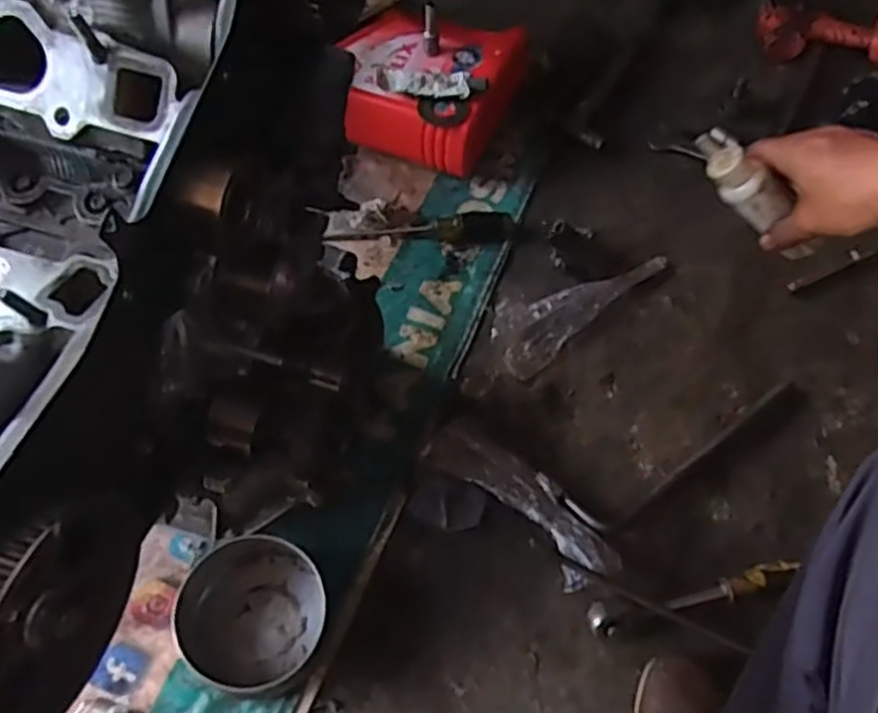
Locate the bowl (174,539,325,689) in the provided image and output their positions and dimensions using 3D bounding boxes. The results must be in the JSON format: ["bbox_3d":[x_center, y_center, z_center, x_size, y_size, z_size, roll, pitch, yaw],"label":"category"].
[{"bbox_3d":[-0.192,0.256,0.747,0.140,0.057,0.147,-1,62,1],"label":"bowl"}]

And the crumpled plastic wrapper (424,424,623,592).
[{"bbox_3d":[0.092,0.158,0.809,0.234,0.019,0.079,39,69,20],"label":"crumpled plastic wrapper"}]

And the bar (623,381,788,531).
[{"bbox_3d":[0.309,0.103,0.835,0.267,0.012,0.013,-34,68,-18],"label":"bar"}]

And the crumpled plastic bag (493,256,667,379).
[{"bbox_3d":[0.175,-0.075,0.930,0.253,0.015,0.088,-34,66,-16],"label":"crumpled plastic bag"}]

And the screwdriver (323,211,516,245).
[{"bbox_3d":[-0.025,-0.168,0.971,0.242,0.028,0.036,-2,62,0],"label":"screwdriver"}]

